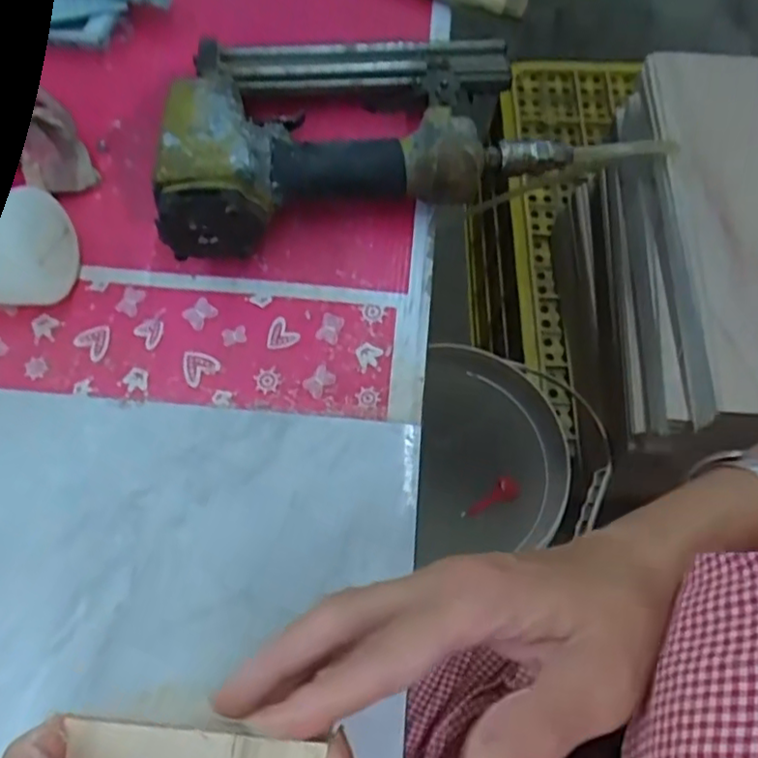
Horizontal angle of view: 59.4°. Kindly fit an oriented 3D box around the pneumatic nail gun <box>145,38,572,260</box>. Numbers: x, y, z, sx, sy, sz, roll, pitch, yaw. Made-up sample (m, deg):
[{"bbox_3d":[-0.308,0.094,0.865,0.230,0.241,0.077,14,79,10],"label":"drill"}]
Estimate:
[{"bbox_3d":[-0.022,-0.168,0.428,0.244,0.067,0.151,-13,69,-6],"label":"pneumatic nail gun"}]

